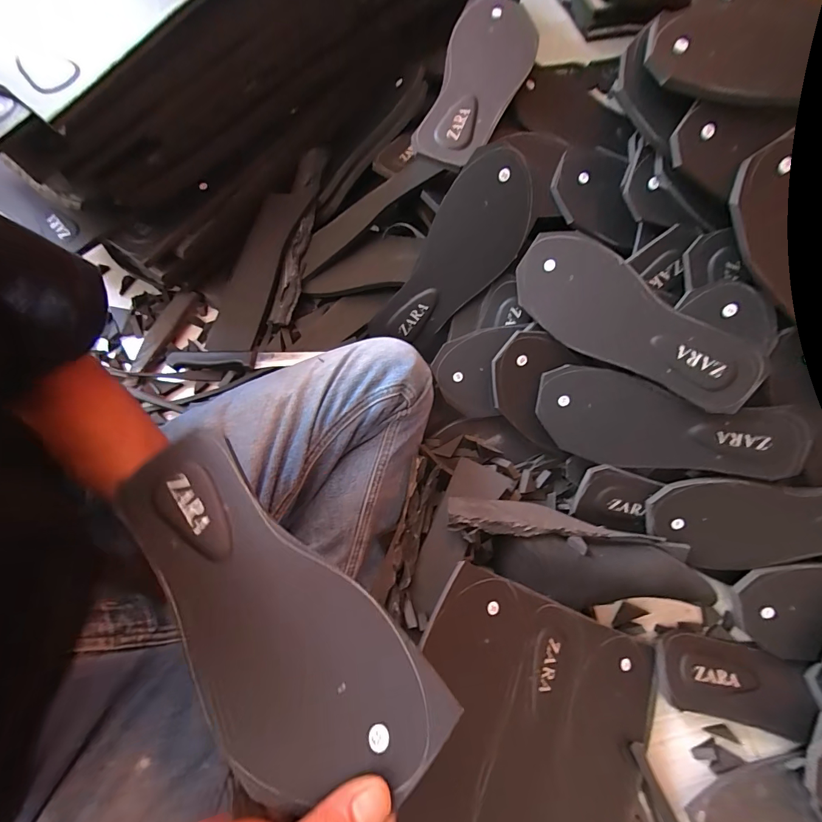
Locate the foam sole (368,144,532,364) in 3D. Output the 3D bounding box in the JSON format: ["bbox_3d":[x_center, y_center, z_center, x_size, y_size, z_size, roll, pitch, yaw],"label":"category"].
[{"bbox_3d":[0.051,-0.169,0.453,0.094,0.012,0.236,31,117,-9],"label":"foam sole"}]

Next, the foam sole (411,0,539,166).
[{"bbox_3d":[0.077,-0.368,0.432,0.092,0.018,0.224,18,80,7],"label":"foam sole"}]

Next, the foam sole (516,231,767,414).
[{"bbox_3d":[0.224,-0.088,0.404,0.253,0.010,0.099,39,105,10],"label":"foam sole"}]

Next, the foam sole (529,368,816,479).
[{"bbox_3d":[0.265,0.021,0.414,0.251,0.007,0.099,14,103,10],"label":"foam sole"}]

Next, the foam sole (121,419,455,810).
[{"bbox_3d":[-0.096,0.117,0.234,0.247,0.012,0.097,39,75,20],"label":"foam sole"}]

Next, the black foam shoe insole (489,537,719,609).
[{"bbox_3d":[0.199,0.172,0.408,0.214,0.034,0.068,6,72,1],"label":"black foam shoe insole"}]

